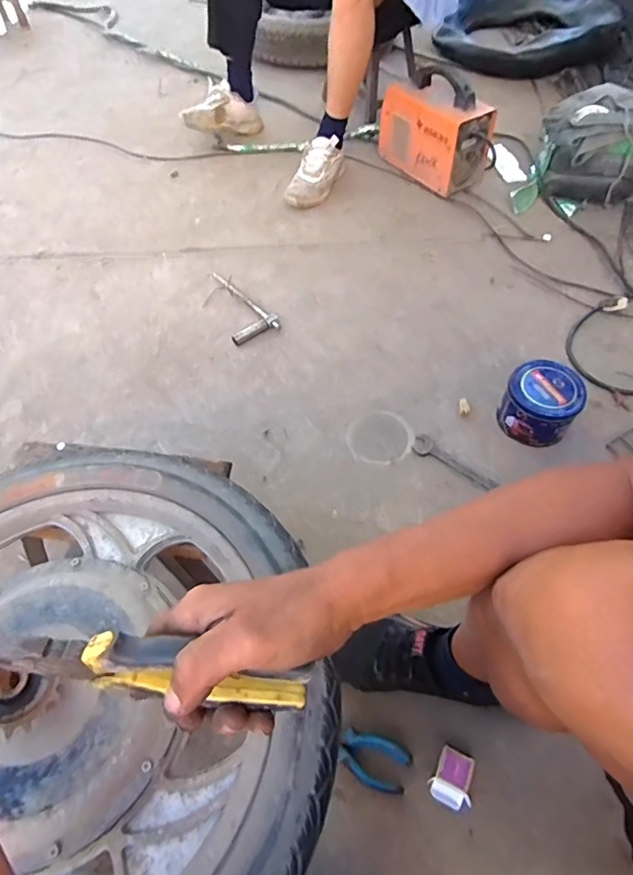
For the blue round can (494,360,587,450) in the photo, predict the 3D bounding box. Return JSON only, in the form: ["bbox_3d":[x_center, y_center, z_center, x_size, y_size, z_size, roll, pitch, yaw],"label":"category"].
[{"bbox_3d":[0.390,-0.064,0.868,0.118,0.086,0.122,-1,57,1],"label":"blue round can"}]

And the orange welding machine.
[{"bbox_3d":[0.301,-0.778,1.248,0.129,0.220,0.284,-36,63,-20],"label":"orange welding machine"}]

